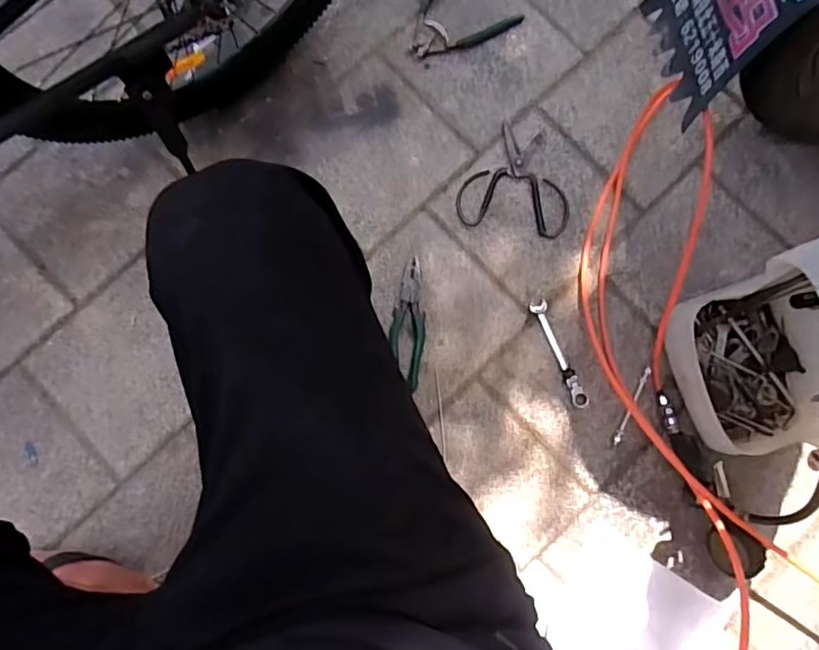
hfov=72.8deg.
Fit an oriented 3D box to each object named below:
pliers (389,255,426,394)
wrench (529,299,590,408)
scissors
[{"bbox_3d":[-0.002,-0.003,0.864,0.052,0.016,0.200,5,82,0],"label":"pliers"},{"bbox_3d":[0.235,0.046,0.866,0.028,0.006,0.174,-21,83,-3],"label":"wrench"},{"bbox_3d":[0.178,-0.234,0.898,0.172,0.010,0.177,14,82,2],"label":"scissors"}]

